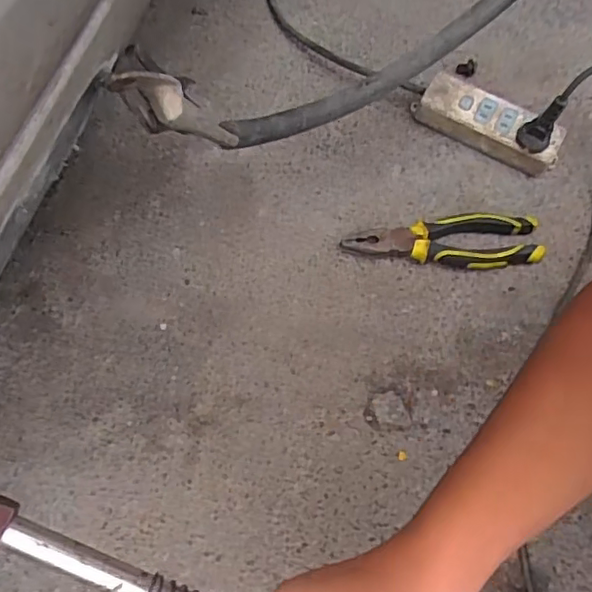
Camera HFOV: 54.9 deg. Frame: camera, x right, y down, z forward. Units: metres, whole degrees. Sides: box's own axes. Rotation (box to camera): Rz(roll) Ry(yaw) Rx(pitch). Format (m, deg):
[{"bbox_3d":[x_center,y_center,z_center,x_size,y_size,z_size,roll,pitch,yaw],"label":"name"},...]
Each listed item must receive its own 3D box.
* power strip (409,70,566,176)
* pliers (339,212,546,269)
[{"bbox_3d":[0.208,-0.188,0.624,0.162,0.041,0.053,27,68,11],"label":"power strip"},{"bbox_3d":[0.148,-0.052,0.572,0.195,0.021,0.057,-6,67,-4],"label":"pliers"}]

